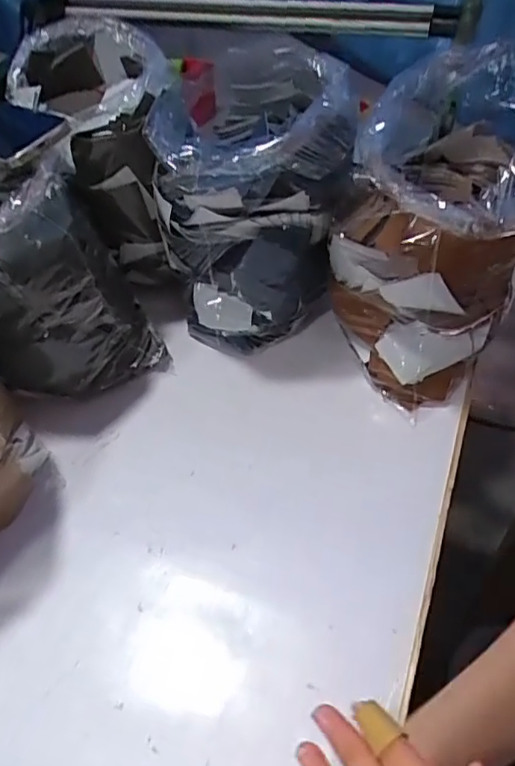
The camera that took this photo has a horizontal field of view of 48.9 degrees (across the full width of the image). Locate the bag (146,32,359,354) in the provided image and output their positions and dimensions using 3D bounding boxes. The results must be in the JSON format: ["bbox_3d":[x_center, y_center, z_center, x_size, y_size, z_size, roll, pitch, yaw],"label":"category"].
[{"bbox_3d":[-0.003,-0.175,0.598,0.175,0.235,0.172,-5,48,1],"label":"bag"}]

